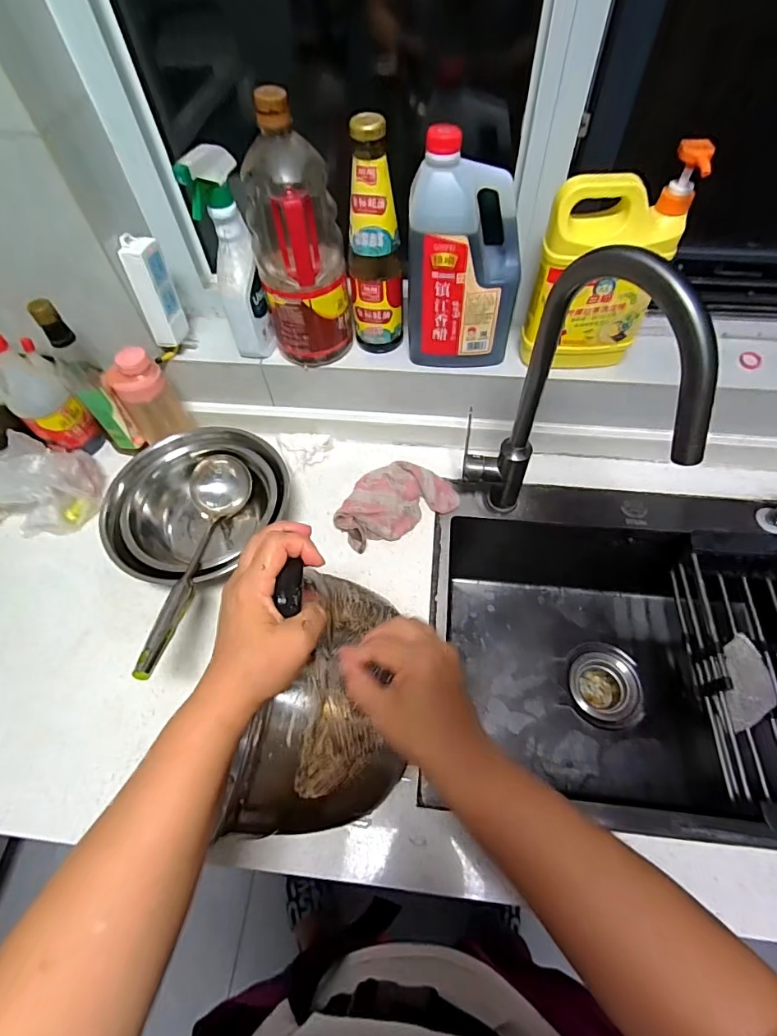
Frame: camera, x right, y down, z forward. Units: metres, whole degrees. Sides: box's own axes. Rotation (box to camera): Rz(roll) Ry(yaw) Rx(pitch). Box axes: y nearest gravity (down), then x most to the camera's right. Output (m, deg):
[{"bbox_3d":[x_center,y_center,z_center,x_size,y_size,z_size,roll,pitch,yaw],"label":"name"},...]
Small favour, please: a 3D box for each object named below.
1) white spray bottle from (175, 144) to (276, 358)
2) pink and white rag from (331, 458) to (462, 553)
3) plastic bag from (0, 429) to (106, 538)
[{"bbox_3d":[-0.192,-0.316,0.592,0.067,0.230,0.057,-20,60,-9],"label":"white spray bottle"},{"bbox_3d":[0.005,-0.031,0.694,0.174,0.037,0.110,-27,61,-13],"label":"pink and white rag"},{"bbox_3d":[-0.527,-0.055,0.674,0.180,0.110,0.115,6,59,6],"label":"plastic bag"}]

